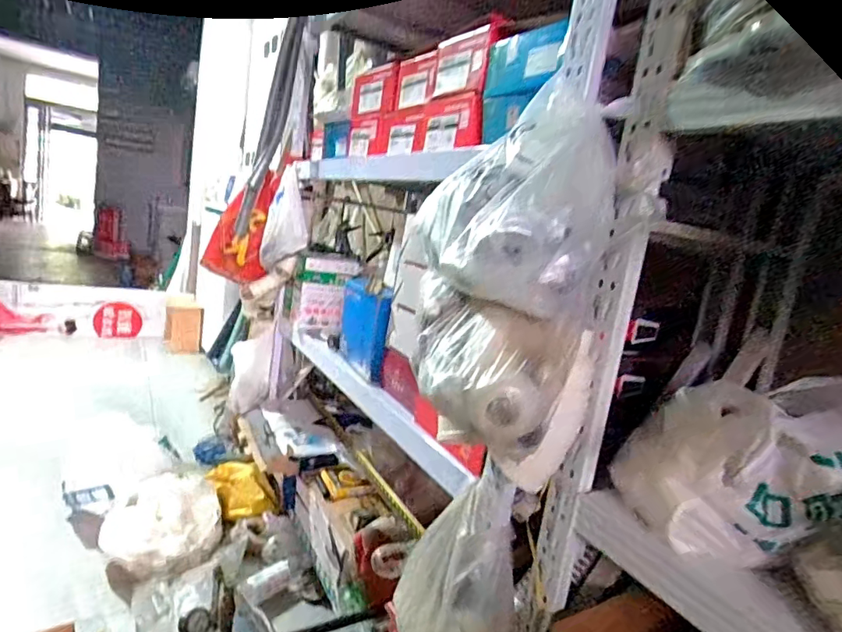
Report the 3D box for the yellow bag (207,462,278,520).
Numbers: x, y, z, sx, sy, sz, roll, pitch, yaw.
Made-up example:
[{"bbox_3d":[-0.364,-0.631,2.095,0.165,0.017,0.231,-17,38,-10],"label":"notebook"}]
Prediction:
[{"bbox_3d":[-0.534,0.514,1.526,0.143,0.111,0.210,-1,14,-41],"label":"yellow bag"}]

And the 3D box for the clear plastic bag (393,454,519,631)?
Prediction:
[{"bbox_3d":[0.061,0.385,0.745,0.141,0.286,0.183,4,11,-22],"label":"clear plastic bag"}]

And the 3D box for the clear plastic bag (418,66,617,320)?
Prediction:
[{"bbox_3d":[0.097,-0.139,0.546,0.207,0.220,0.175,11,11,17],"label":"clear plastic bag"}]

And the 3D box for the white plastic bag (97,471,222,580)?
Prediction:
[{"bbox_3d":[-0.675,0.541,1.349,0.270,0.165,0.284,-1,13,-40],"label":"white plastic bag"}]

